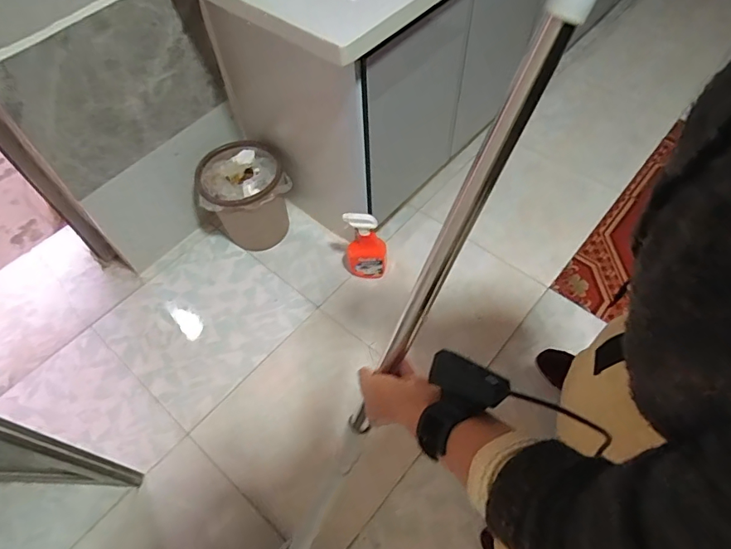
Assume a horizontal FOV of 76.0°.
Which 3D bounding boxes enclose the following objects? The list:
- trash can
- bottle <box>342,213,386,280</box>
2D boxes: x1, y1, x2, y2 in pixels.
[{"bbox_3d":[-0.369,-0.236,1.489,0.252,0.274,0.263,-1,57,2],"label":"trash can"},{"bbox_3d":[0.001,-0.085,1.392,0.124,0.254,0.071,8,57,7],"label":"bottle"}]

